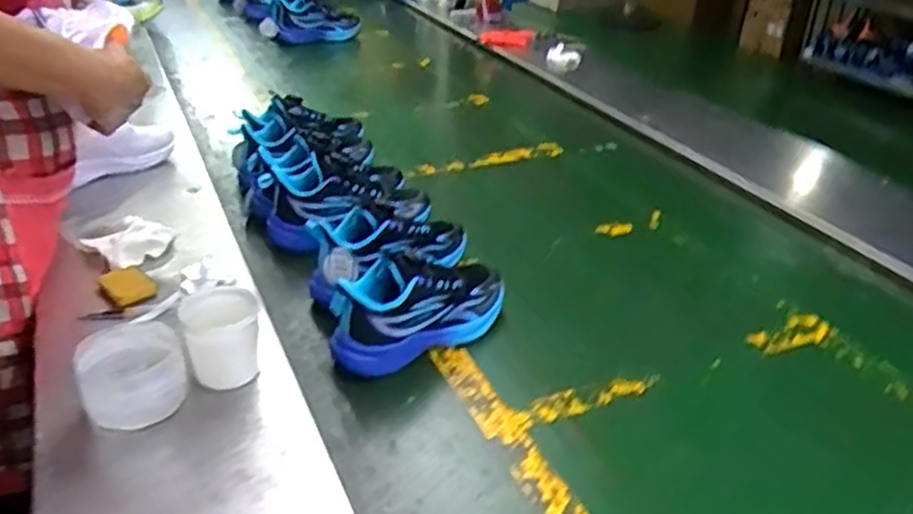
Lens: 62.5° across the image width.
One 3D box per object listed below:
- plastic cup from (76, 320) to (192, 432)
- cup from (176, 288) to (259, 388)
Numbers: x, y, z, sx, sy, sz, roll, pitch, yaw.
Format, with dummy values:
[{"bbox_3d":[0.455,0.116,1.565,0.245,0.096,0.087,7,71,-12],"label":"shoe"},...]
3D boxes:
[{"bbox_3d":[-0.306,0.113,0.714,0.091,0.065,0.088,3,32,-2],"label":"plastic cup"},{"bbox_3d":[-0.237,0.076,0.759,0.072,0.076,0.080,-11,35,-22],"label":"cup"}]

